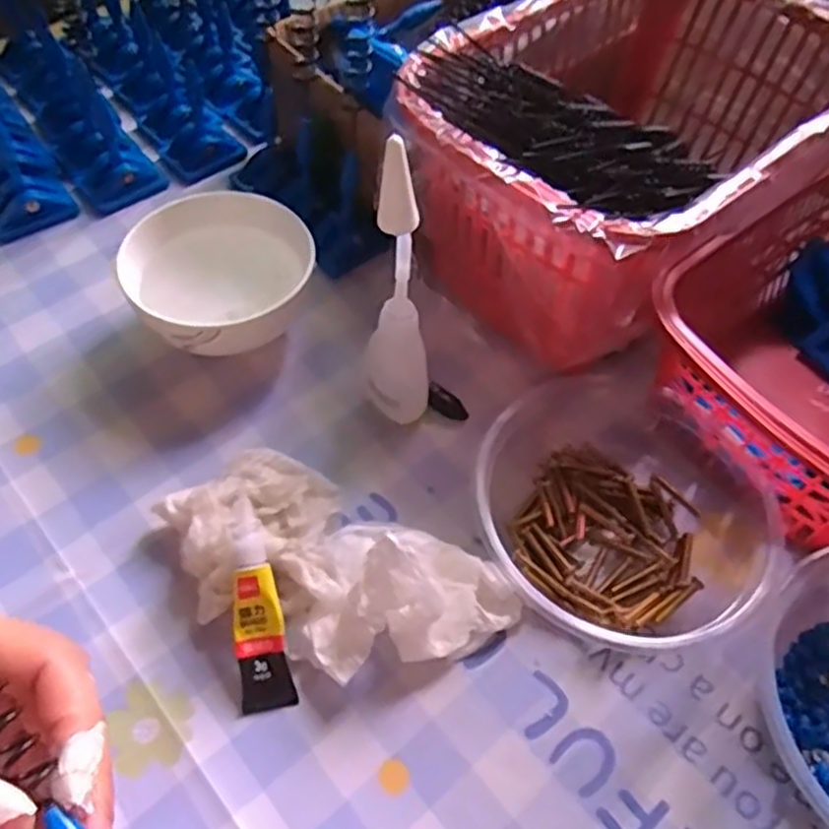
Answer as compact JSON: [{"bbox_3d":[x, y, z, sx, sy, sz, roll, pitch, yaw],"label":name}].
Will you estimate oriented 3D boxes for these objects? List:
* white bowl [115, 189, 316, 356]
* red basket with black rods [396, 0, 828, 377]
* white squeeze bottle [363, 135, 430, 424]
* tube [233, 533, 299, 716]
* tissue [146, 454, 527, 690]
[{"bbox_3d":[-0.091,-0.063,0.366,0.091,0.046,0.084,1,56,-2],"label":"white bowl"},{"bbox_3d":[0.107,-0.134,0.375,0.230,0.094,0.159,-34,64,-23],"label":"red basket with black rods"},{"bbox_3d":[-0.006,-0.043,0.300,0.027,0.141,0.025,-3,56,-4],"label":"white squeeze bottle"},{"bbox_3d":[-0.058,0.079,0.279,0.019,0.007,0.064,-7,92,-7],"label":"tube"},{"bbox_3d":[-0.033,0.058,0.288,0.136,0.045,0.068,26,59,14],"label":"tissue"}]

